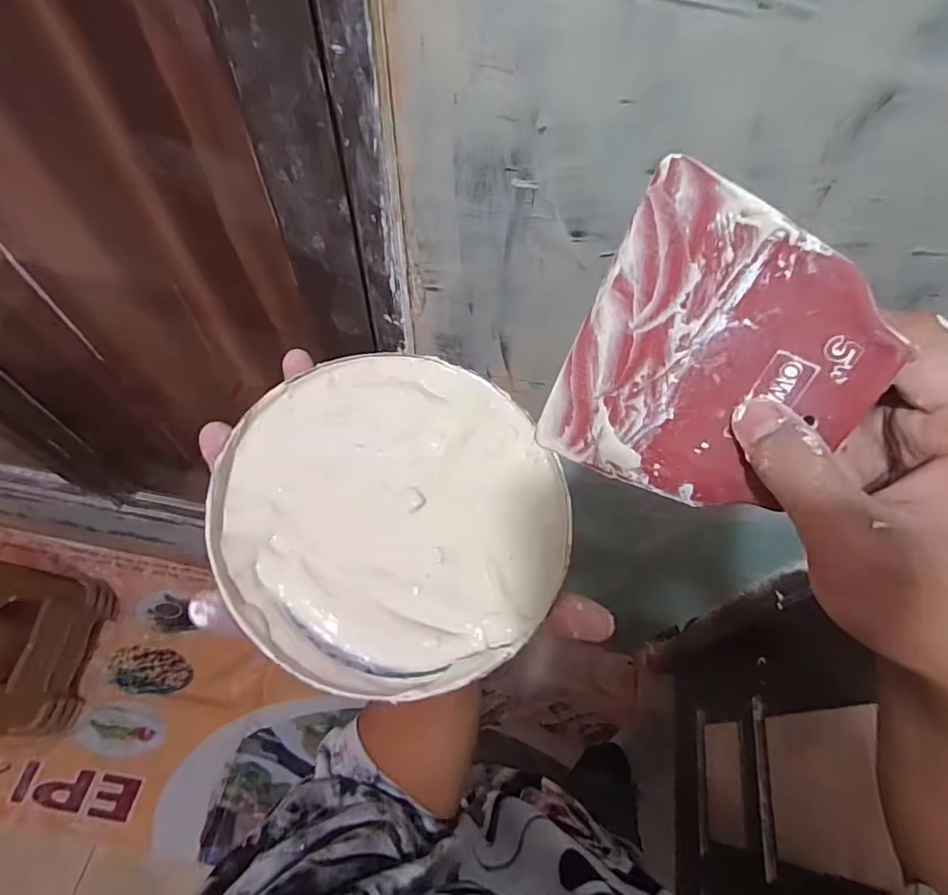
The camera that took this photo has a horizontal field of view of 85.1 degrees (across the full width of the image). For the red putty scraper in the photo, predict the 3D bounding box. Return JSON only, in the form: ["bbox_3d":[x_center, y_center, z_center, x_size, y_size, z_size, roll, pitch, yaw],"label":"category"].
[{"bbox_3d":[0.089,-0.030,0.202,0.101,0.117,0.004,34,31,18],"label":"red putty scraper"}]

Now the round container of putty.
[{"bbox_3d":[-0.031,0.025,0.225,0.143,0.032,0.145,1,59,-2],"label":"round container of putty"}]

